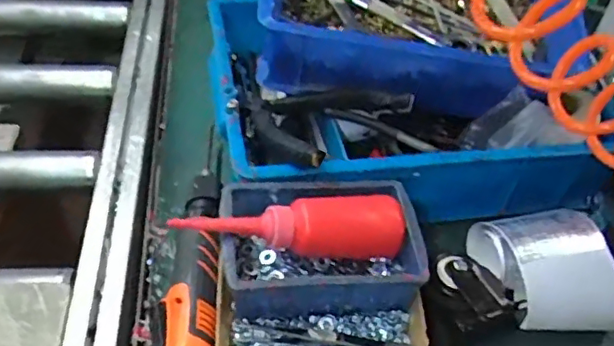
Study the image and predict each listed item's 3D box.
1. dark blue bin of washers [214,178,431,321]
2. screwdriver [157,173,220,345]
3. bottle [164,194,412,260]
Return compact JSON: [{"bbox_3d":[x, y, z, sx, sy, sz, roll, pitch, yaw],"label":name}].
[{"bbox_3d":[0.009,0.057,0.452,0.142,0.060,0.096,-1,45,-9],"label":"dark blue bin of washers"},{"bbox_3d":[-0.086,0.091,0.454,0.045,0.045,0.238,2,44,-6],"label":"screwdriver"},{"bbox_3d":[-0.010,0.037,0.438,0.166,0.032,0.040,2,46,-18],"label":"bottle"}]

